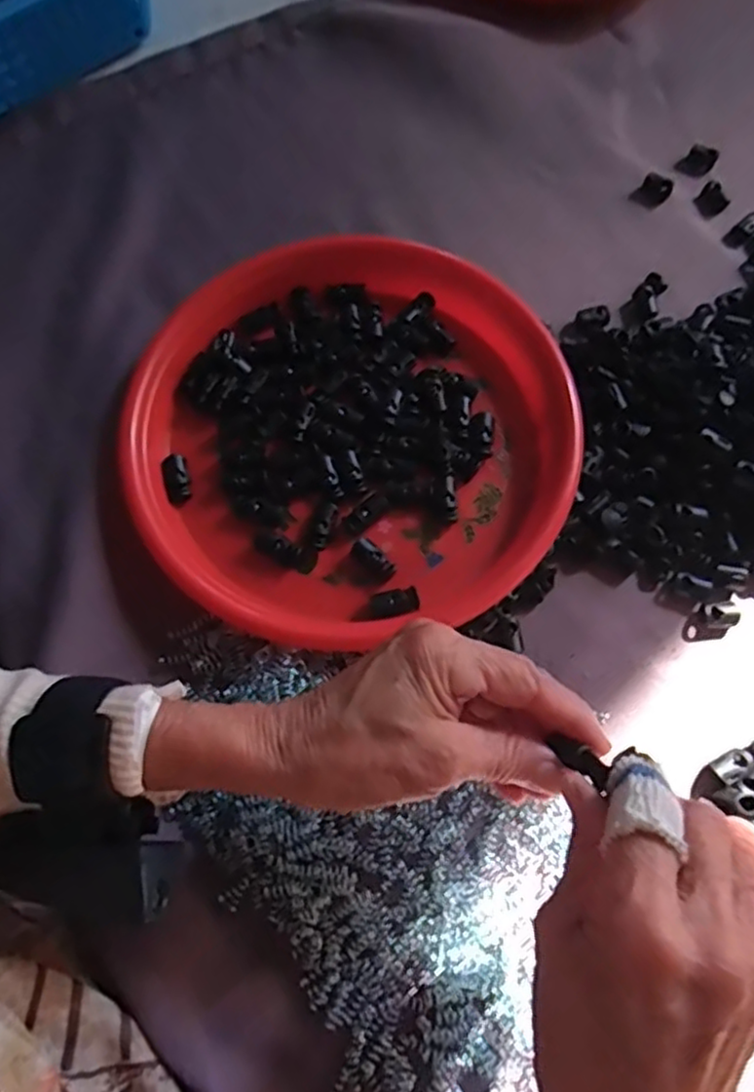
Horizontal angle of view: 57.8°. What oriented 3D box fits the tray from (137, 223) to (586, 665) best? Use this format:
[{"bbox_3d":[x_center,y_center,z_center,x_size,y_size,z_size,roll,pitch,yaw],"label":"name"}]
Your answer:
[{"bbox_3d":[-0.012,-0.068,0.398,0.245,0.032,0.243,-1,71,2],"label":"tray"}]

